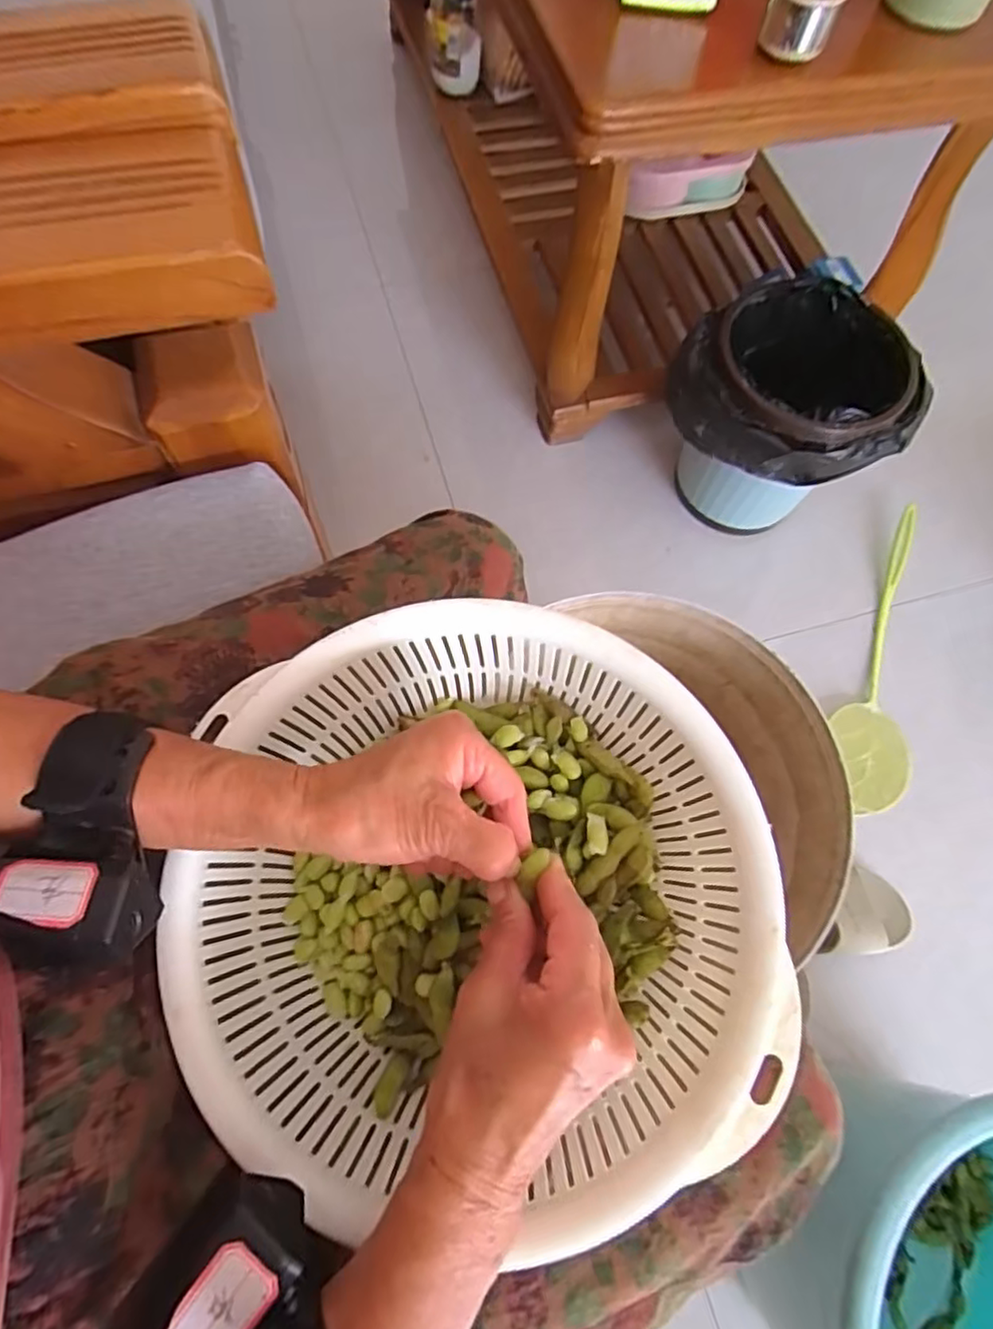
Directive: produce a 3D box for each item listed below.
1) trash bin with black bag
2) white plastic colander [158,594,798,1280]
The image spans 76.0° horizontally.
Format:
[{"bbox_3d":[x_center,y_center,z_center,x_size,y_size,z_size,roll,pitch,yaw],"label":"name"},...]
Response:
[{"bbox_3d":[0.362,-0.309,0.853,0.263,0.271,0.224,32,71,9],"label":"trash bin with black bag"},{"bbox_3d":[-0.016,0.110,0.314,0.260,0.102,0.262,-15,70,-8],"label":"white plastic colander"}]

